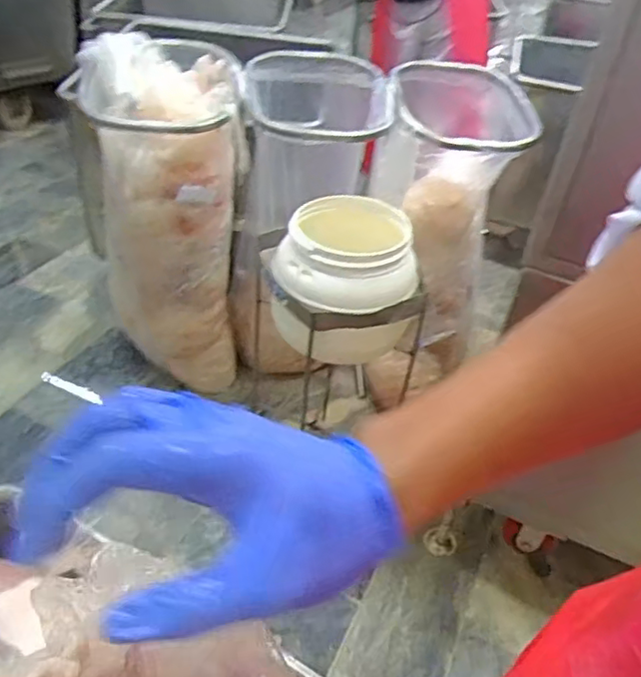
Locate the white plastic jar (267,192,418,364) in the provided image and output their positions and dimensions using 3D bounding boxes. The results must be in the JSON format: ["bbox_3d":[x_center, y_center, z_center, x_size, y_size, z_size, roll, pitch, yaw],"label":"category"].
[{"bbox_3d":[0.042,-0.116,1.150,0.254,0.220,0.248,4,39,-3],"label":"white plastic jar"}]

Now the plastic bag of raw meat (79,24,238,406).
[{"bbox_3d":[-0.349,-0.217,1.452,0.293,0.813,0.286,-4,40,-12],"label":"plastic bag of raw meat"}]

